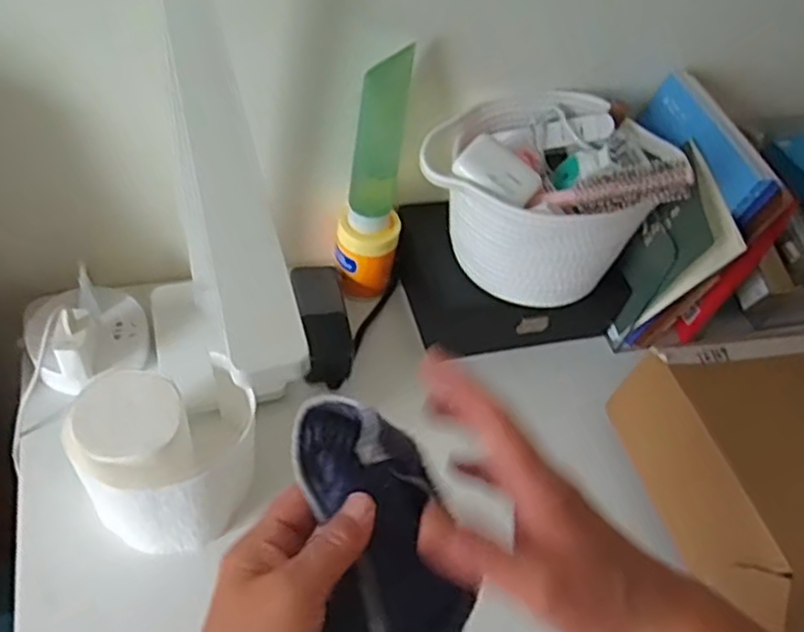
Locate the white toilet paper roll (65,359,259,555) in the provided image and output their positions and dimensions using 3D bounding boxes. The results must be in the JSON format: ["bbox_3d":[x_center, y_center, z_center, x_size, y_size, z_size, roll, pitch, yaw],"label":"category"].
[{"bbox_3d":[-0.200,0.128,0.612,0.135,0.141,0.118,-22,57,-22],"label":"white toilet paper roll"}]

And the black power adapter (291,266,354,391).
[{"bbox_3d":[-0.089,0.004,0.786,0.054,0.049,0.147,-7,52,-12],"label":"black power adapter"}]

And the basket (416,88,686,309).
[{"bbox_3d":[0.154,-0.139,0.751,0.248,0.164,0.211,15,51,6],"label":"basket"}]

